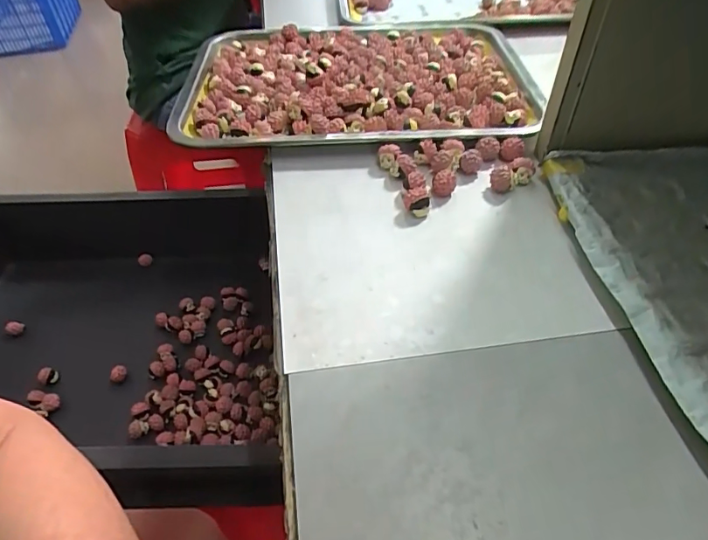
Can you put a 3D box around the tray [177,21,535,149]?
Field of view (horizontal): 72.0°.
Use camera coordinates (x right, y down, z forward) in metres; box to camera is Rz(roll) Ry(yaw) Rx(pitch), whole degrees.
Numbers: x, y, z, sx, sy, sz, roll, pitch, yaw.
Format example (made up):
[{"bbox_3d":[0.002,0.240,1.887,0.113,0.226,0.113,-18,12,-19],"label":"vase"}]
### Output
[{"bbox_3d":[-0.001,-0.212,0.540,0.355,0.035,0.290,-1,46,0],"label":"tray"}]

